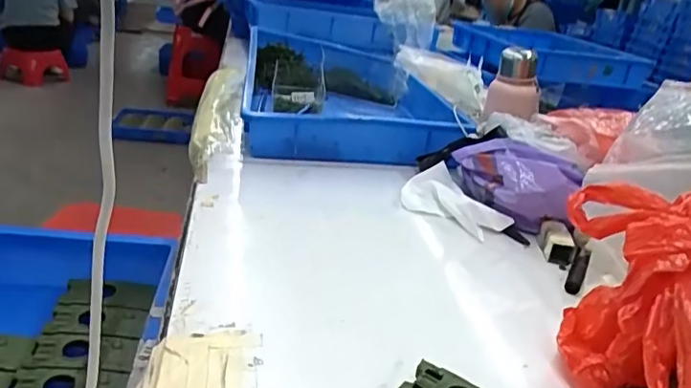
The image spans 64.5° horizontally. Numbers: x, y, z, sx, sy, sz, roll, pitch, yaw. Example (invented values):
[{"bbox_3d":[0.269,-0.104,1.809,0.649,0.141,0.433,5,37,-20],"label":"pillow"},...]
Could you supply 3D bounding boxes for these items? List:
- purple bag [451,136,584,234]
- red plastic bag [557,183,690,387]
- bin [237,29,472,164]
[{"bbox_3d":[0.216,-0.017,0.699,0.082,0.091,0.168,-3,26,-23],"label":"purple bag"},{"bbox_3d":[0.225,0.068,0.412,0.134,0.149,0.158,-8,28,-29],"label":"red plastic bag"},{"bbox_3d":[-0.009,-0.191,1.011,0.331,0.112,0.477,0,26,-7],"label":"bin"}]

